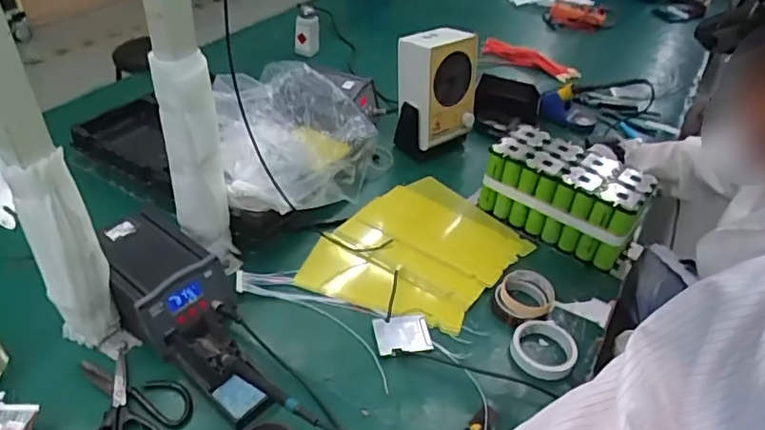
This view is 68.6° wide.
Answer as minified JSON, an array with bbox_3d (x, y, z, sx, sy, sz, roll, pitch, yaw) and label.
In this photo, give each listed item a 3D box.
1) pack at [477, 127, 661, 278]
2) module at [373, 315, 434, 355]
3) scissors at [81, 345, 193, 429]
[{"bbox_3d":[0.344,-0.032,1.047,0.293,0.148,0.135,32,46,26],"label":"pack"},{"bbox_3d":[0.030,0.172,0.830,0.083,0.012,0.065,-5,42,-15],"label":"module"},{"bbox_3d":[-0.318,0.238,0.727,0.116,0.020,0.159,-16,46,-25],"label":"scissors"}]

